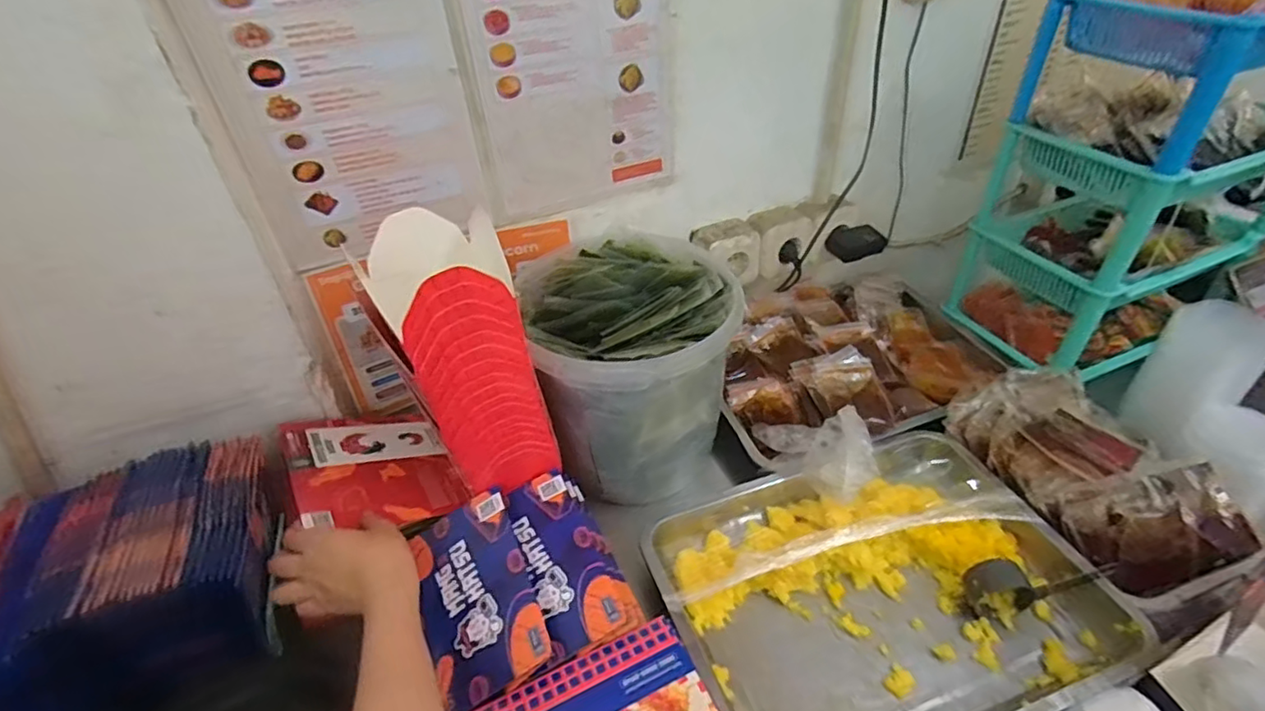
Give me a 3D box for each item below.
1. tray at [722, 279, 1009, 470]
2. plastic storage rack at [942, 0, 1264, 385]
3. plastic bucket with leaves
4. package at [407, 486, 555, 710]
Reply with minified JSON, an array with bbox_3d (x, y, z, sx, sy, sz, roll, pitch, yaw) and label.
[{"bbox_3d":[0.285,0.001,0.818,0.398,0.083,0.290,-18,41,-17],"label":"tray"},{"bbox_3d":[0.619,-0.214,0.744,0.324,0.402,0.226,-21,42,-21],"label":"plastic storage rack"},{"bbox_3d":[0.005,0.033,0.700,0.215,0.262,0.206,-2,38,2],"label":"plastic bucket with leaves"},{"bbox_3d":[-0.133,0.201,0.519,0.091,0.011,0.173,-32,44,-3],"label":"package"}]

